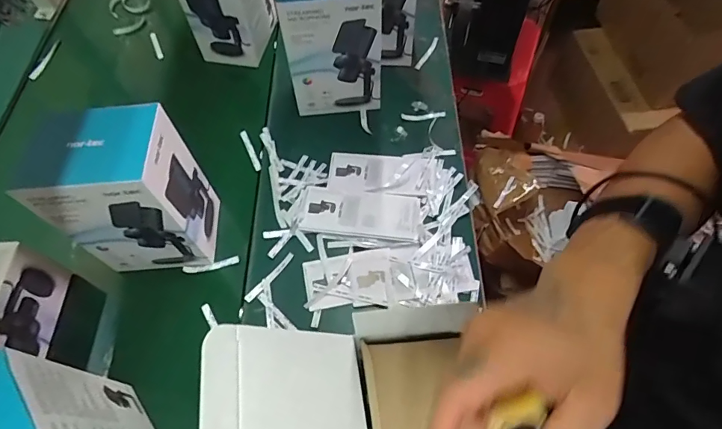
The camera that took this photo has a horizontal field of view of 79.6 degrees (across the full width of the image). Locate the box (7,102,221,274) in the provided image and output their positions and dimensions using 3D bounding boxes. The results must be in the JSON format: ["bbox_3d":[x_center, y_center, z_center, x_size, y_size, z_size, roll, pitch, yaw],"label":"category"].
[{"bbox_3d":[-0.303,-0.021,0.589,0.145,0.230,0.114,-4,61,-2],"label":"box"}]

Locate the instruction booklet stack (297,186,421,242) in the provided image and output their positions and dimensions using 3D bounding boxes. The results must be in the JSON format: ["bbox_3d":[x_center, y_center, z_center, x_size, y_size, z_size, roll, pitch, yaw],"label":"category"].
[{"bbox_3d":[-0.003,-0.004,0.687,0.188,0.011,0.084,7,62,4],"label":"instruction booklet stack"}]

